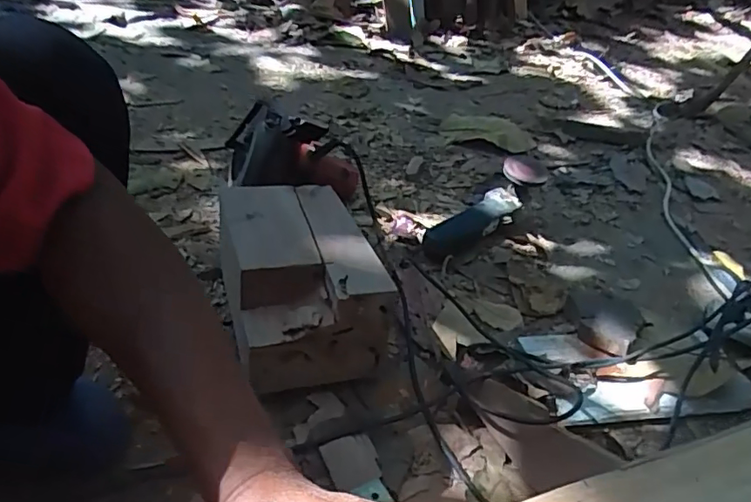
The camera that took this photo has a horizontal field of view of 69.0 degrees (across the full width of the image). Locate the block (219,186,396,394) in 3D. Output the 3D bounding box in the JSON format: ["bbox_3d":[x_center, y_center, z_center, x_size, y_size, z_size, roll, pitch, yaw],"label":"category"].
[{"bbox_3d":[-0.108,0.027,0.746,0.177,0.124,0.283,-9,41,-20],"label":"block"}]

